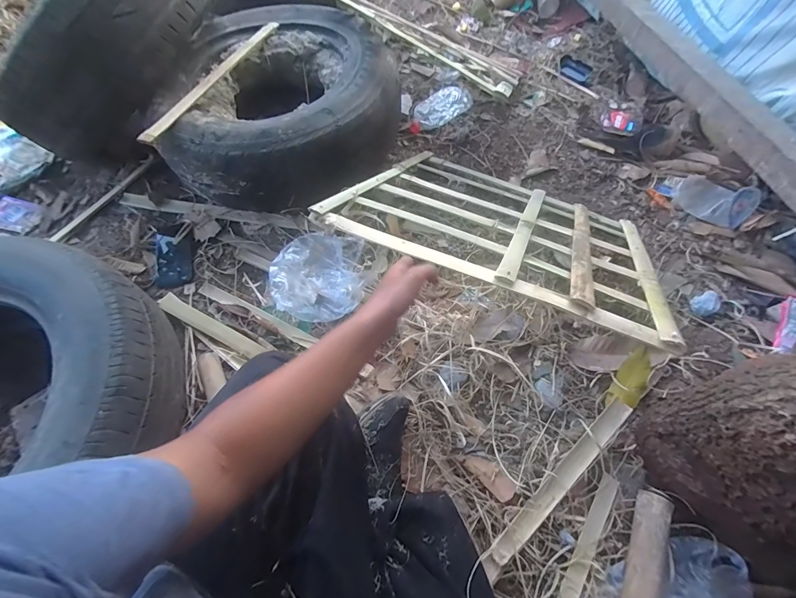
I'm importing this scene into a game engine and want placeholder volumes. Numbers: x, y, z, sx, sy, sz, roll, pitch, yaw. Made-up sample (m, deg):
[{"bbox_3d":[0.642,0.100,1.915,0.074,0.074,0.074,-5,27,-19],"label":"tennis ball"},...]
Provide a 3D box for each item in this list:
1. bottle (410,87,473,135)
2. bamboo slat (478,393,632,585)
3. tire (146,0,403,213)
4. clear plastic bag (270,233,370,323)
[{"bbox_3d":[0.116,-0.519,0.987,0.090,0.036,0.243,38,68,19],"label":"bottle"},{"bbox_3d":[0.245,0.282,0.551,0.326,0.008,0.032,-43,59,-10],"label":"bamboo slat"},{"bbox_3d":[-0.242,-0.475,0.854,0.485,0.158,0.569,6,62,4],"label":"tire"},{"bbox_3d":[-0.156,-0.056,0.732,0.169,0.072,0.202,-1,62,0],"label":"clear plastic bag"}]

